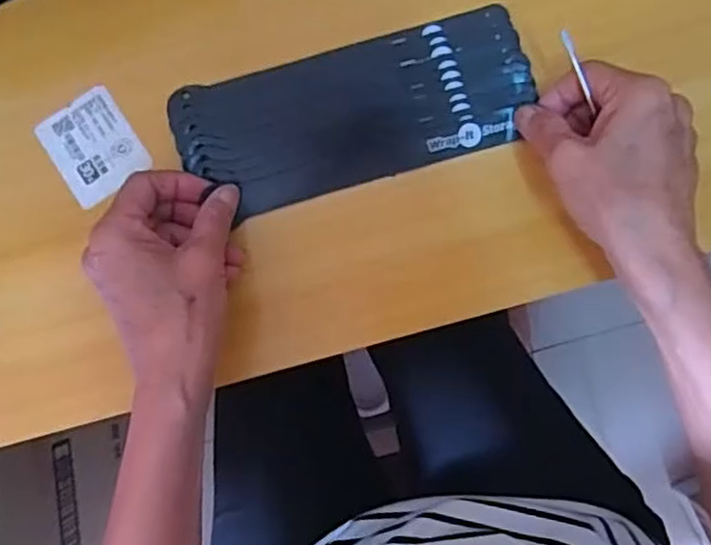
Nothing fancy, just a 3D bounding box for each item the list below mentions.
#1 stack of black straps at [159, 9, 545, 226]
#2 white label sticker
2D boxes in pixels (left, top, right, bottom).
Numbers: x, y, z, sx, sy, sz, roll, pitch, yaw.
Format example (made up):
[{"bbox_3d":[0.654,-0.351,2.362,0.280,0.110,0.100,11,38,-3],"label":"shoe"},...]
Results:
[{"bbox_3d":[-0.001,-0.089,0.381,0.197,0.011,0.083,-14,86,2],"label":"stack of black straps"},{"bbox_3d":[-0.153,-0.073,0.391,0.047,0.004,0.059,-33,85,-5],"label":"white label sticker"}]

